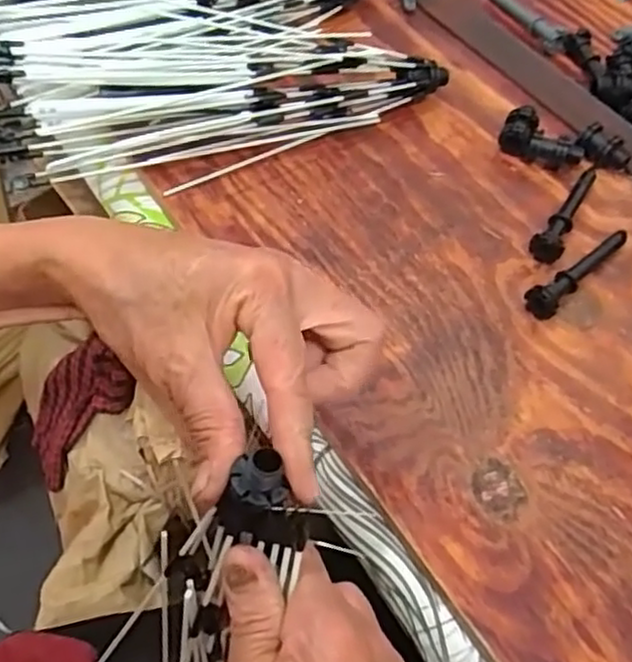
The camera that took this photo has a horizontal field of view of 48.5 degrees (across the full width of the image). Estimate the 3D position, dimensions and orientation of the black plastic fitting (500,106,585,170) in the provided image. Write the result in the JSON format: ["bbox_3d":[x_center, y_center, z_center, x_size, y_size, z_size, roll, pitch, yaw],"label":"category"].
[{"bbox_3d":[0.164,-0.140,0.509,0.058,0.023,0.035,16,58,8],"label":"black plastic fitting"}]

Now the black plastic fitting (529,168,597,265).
[{"bbox_3d":[0.172,-0.083,0.475,0.020,0.018,0.095,29,60,15],"label":"black plastic fitting"}]

